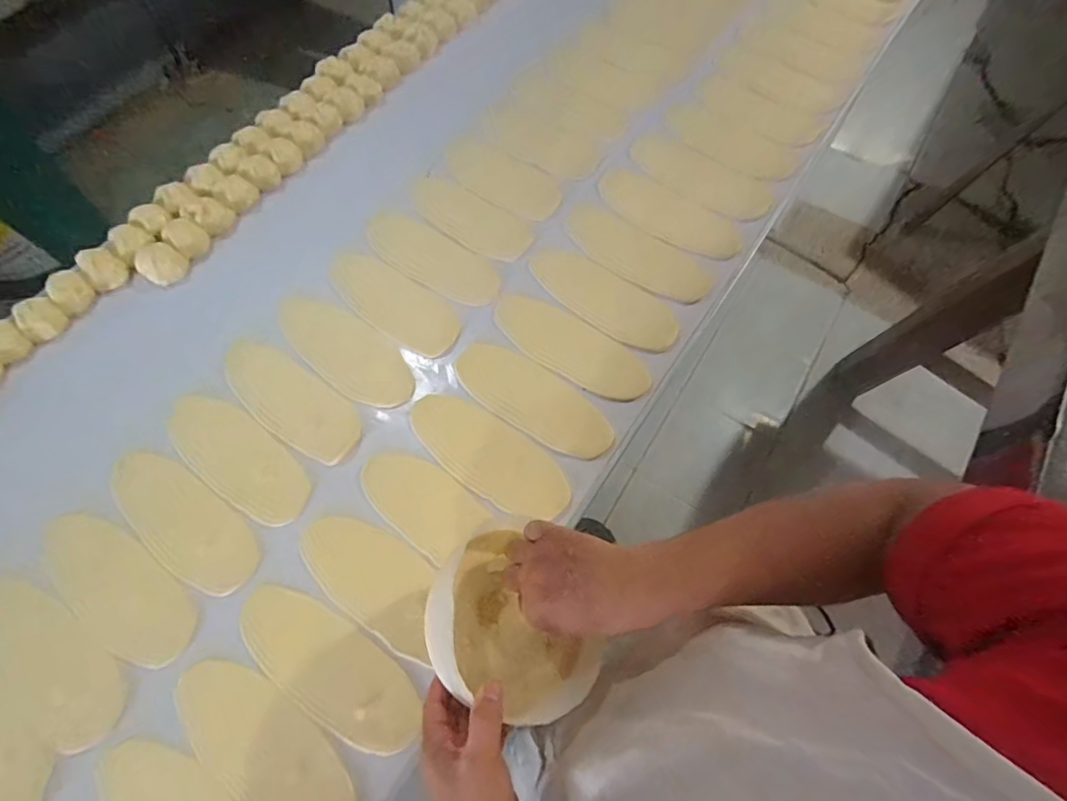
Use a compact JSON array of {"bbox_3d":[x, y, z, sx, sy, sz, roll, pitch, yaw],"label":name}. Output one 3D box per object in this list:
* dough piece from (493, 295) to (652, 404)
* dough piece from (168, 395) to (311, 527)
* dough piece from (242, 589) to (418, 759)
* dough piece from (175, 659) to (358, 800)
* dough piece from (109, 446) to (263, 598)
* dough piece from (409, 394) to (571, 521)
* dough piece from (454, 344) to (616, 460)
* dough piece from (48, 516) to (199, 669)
[{"bbox_3d":[0.049,-0.073,0.664,0.229,0.015,0.077,33,71,11],"label":"dough piece"},{"bbox_3d":[-0.367,0.070,0.610,0.215,0.004,0.086,36,72,12],"label":"dough piece"},{"bbox_3d":[-0.220,0.283,0.531,0.228,0.004,0.087,33,71,11],"label":"dough piece"},{"bbox_3d":[-0.271,0.354,0.499,0.226,0.004,0.089,36,72,12],"label":"dough piece"},{"bbox_3d":[-0.419,0.138,0.583,0.225,0.004,0.087,34,72,11],"label":"dough piece"},{"bbox_3d":[-0.058,0.068,0.625,0.225,0.016,0.091,32,71,11],"label":"dough piece"},{"bbox_3d":[0.001,-0.001,0.642,0.219,0.016,0.082,32,71,11],"label":"dough piece"},{"bbox_3d":[-0.474,0.209,0.556,0.224,0.006,0.088,33,72,11],"label":"dough piece"}]

